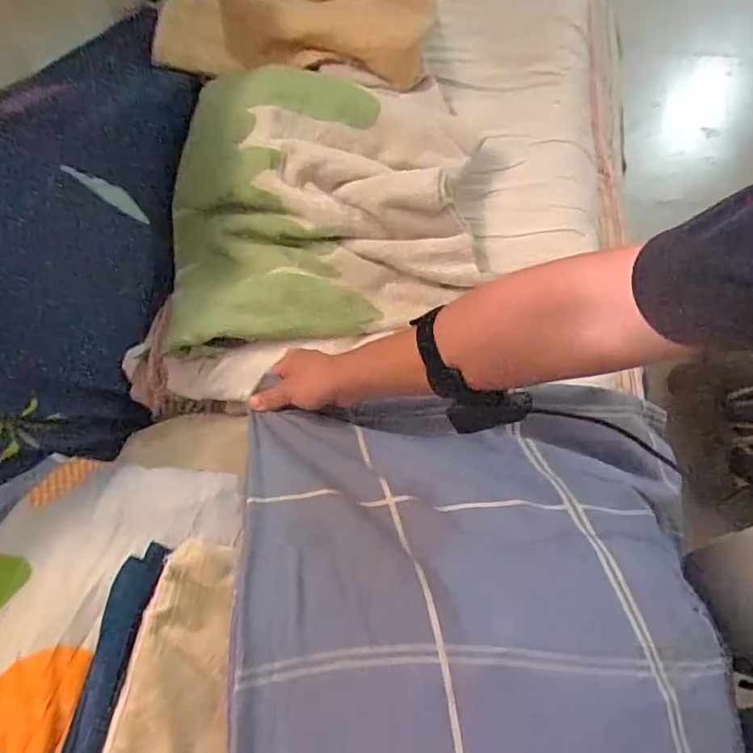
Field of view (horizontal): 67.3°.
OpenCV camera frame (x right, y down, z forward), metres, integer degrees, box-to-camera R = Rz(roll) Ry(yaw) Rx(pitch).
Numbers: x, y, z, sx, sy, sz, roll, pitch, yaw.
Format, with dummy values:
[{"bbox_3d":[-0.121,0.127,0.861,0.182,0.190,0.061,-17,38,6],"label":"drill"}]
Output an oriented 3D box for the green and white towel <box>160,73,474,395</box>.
[{"bbox_3d":[-0.082,-0.225,0.735,0.436,0.102,0.415,-18,67,-6],"label":"green and white towel"}]

